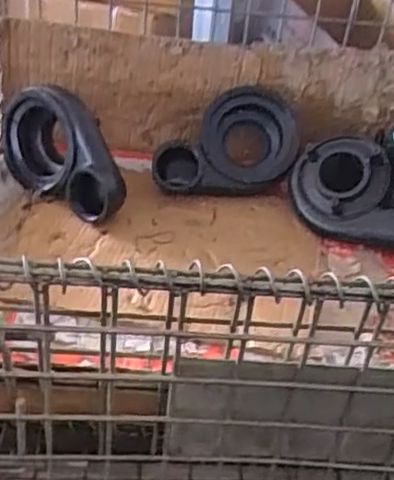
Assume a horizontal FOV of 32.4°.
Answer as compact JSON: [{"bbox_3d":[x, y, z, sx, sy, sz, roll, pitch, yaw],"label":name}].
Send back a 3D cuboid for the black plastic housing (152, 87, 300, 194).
[{"bbox_3d":[0.044,-0.140,0.999,0.214,0.123,0.104,1,38,-6],"label":"black plastic housing"}]

